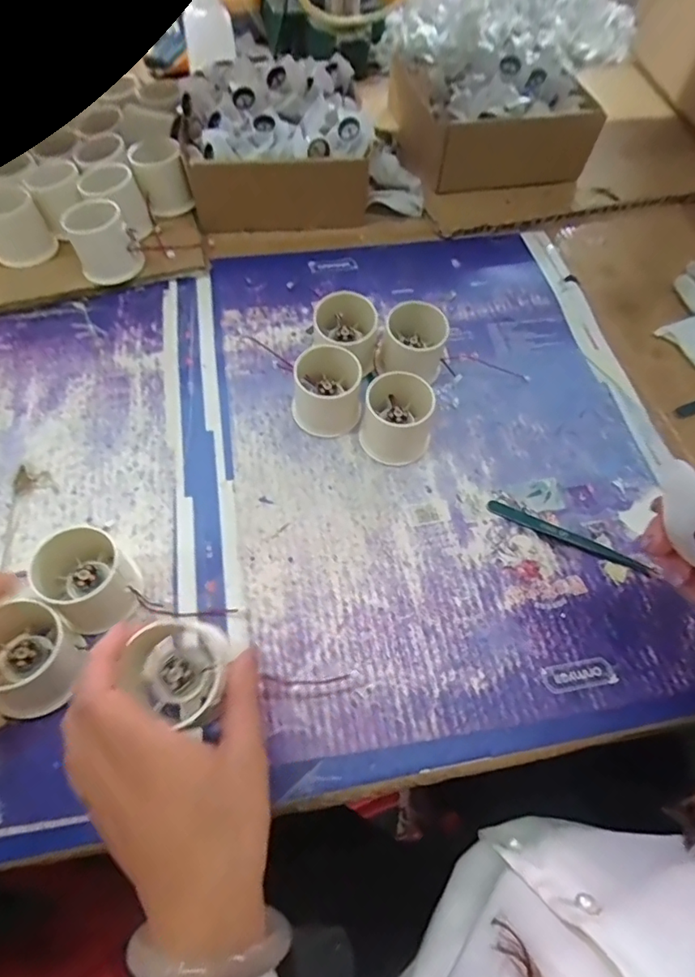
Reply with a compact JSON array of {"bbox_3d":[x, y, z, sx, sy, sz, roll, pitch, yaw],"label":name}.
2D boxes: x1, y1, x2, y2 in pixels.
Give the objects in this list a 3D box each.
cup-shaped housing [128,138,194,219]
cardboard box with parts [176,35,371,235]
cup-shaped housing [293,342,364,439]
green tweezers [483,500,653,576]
[{"bbox_3d":[-0.189,-0.316,0.531,0.047,0.047,0.060,-15,63,-11],"label":"cup-shaped housing"},{"bbox_3d":[-0.080,-0.376,0.545,0.184,0.097,0.190,-4,61,-5],"label":"cardboard box with parts"},{"bbox_3d":[-0.016,-0.081,0.418,0.056,0.047,0.060,6,61,1],"label":"cup-shaped housing"},{"bbox_3d":[0.163,0.035,0.384,0.121,0.006,0.011,24,63,10],"label":"green tweezers"}]

